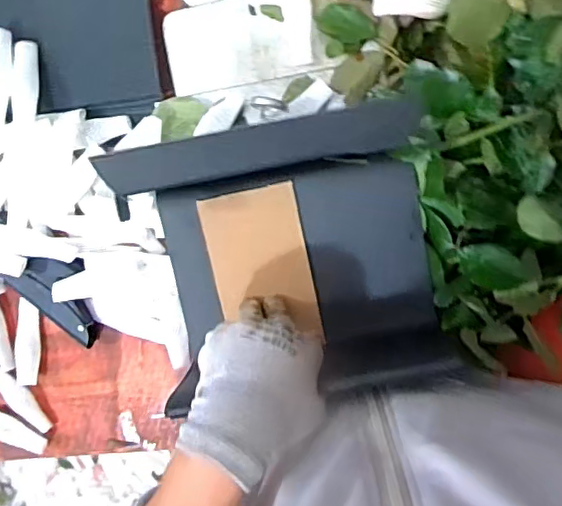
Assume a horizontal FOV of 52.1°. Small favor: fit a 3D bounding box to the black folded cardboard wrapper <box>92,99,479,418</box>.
[{"bbox_3d":[0.013,0.013,0.426,0.208,0.126,0.192,-10,94,5],"label":"black folded cardboard wrapper"}]

